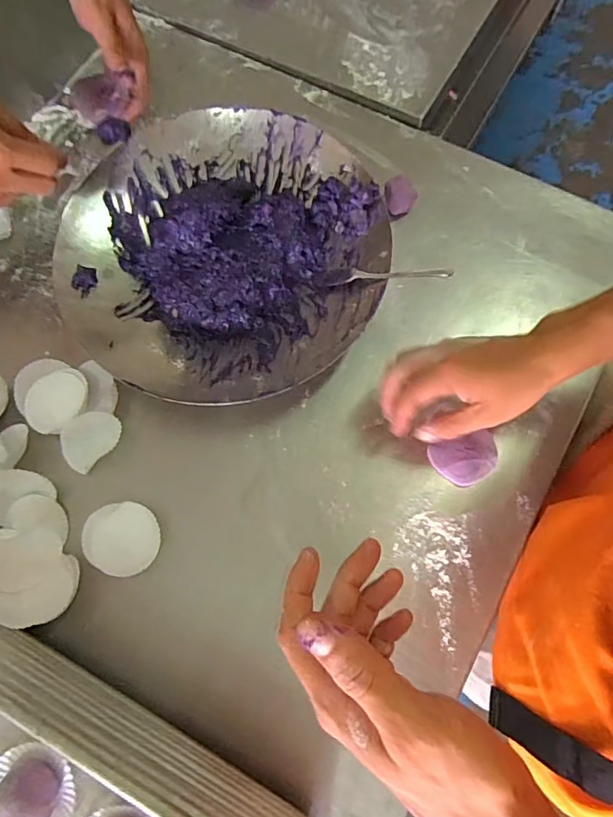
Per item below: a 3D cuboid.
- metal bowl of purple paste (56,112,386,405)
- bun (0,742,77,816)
[{"bbox_3d":[-0.082,-0.156,0.491,0.300,0.060,0.305,0,73,-2],"label":"metal bowl of purple paste"},{"bbox_3d":[-0.173,0.243,0.313,0.049,0.030,0.059,-41,76,-10],"label":"bun"}]

